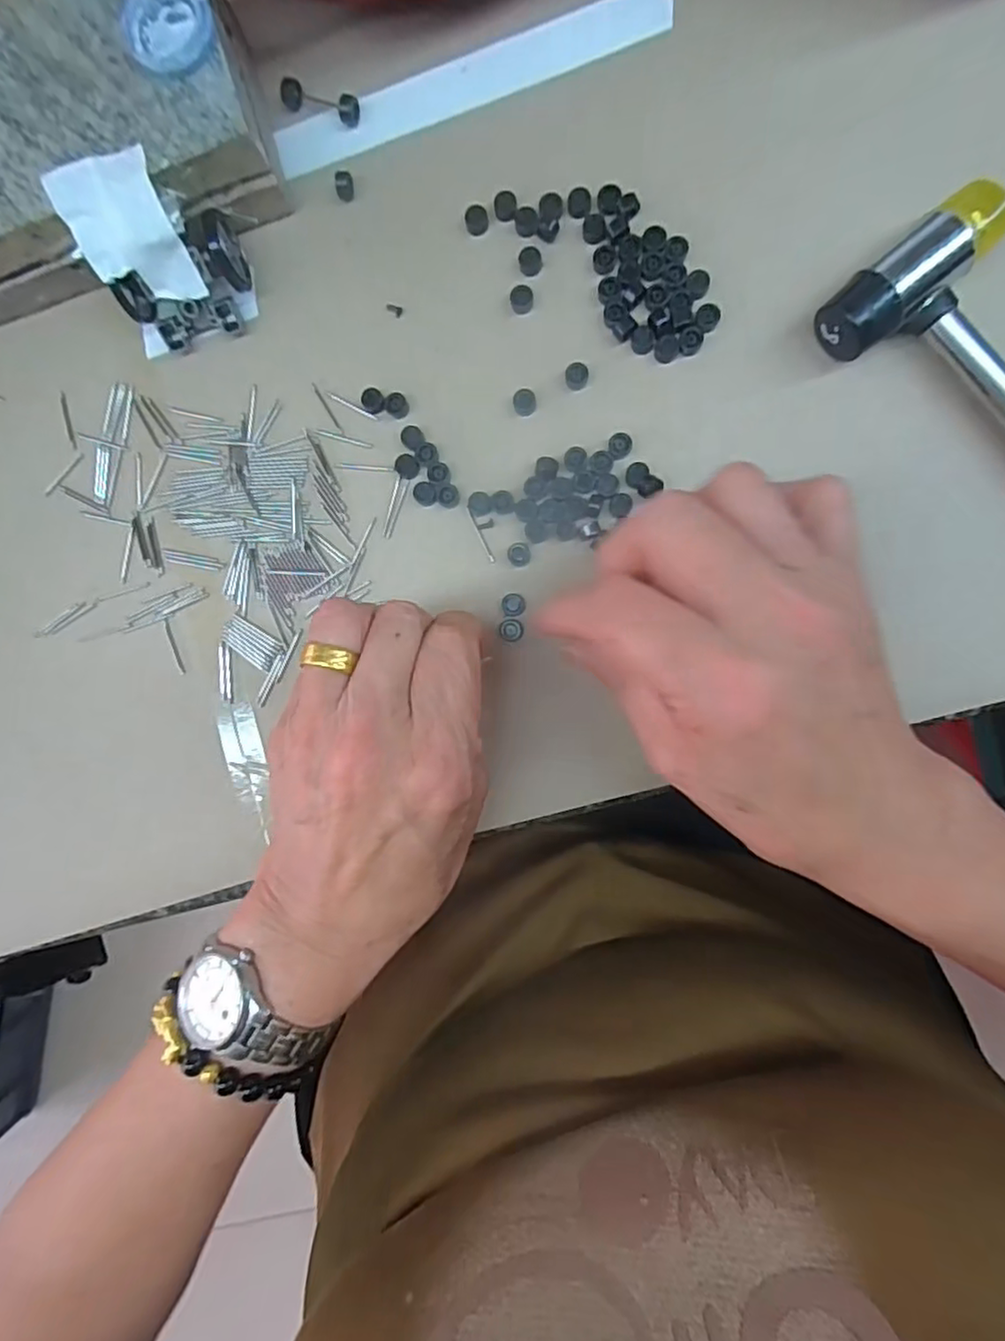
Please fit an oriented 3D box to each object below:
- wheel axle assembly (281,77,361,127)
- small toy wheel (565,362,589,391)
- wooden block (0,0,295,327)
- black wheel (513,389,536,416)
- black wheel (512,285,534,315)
[{"bbox_3d":[-0.072,-0.225,0.251,0.031,0.008,0.010,21,94,6],"label":"wheel axle assembly"},{"bbox_3d":[0.029,-0.114,0.246,0.009,0.006,0.008,-5,91,7],"label":"small toy wheel"},{"bbox_3d":[-0.166,-0.198,0.243,0.149,0.047,0.085,-11,90,7],"label":"wooden block"},{"bbox_3d":[0.009,-0.105,0.249,0.009,0.004,0.009,0,92,7],"label":"black wheel"},{"bbox_3d":[0.008,-0.145,0.248,0.009,0.005,0.010,-9,91,7],"label":"black wheel"}]

